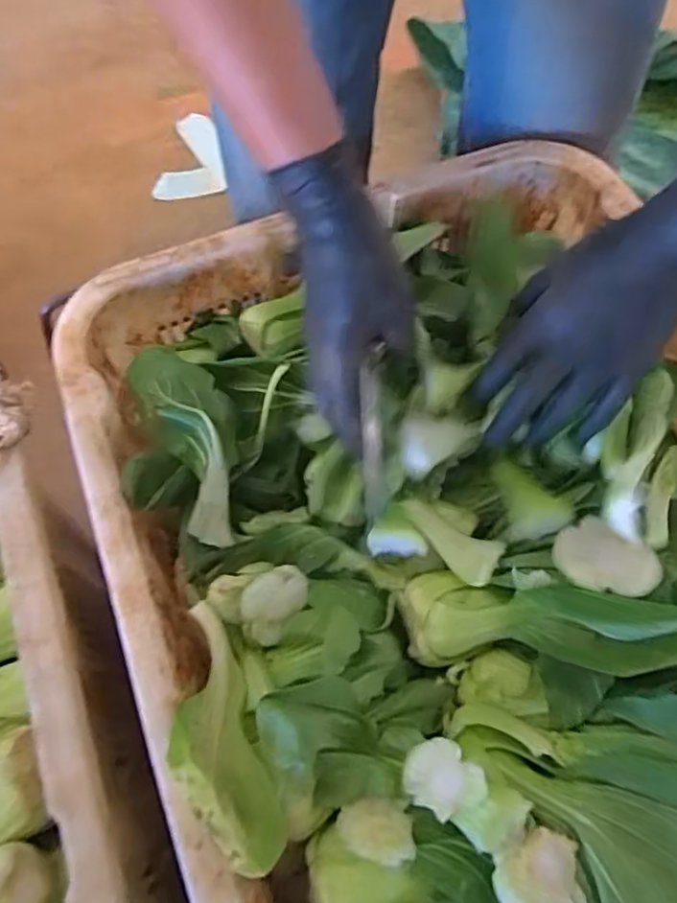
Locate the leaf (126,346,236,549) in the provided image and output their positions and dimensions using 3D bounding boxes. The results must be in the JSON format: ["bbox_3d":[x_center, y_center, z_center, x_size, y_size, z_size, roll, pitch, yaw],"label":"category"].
[{"bbox_3d":[-0.101,-0.013,0.444,0.057,0.046,0.154,-23,68,-11],"label":"leaf"}]

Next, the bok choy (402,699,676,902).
[{"bbox_3d":[0.144,0.189,0.319,0.191,0.044,0.113,34,69,13],"label":"bok choy"}]

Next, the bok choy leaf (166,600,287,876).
[{"bbox_3d":[-0.068,0.160,0.353,0.047,0.051,0.145,-15,52,-8],"label":"bok choy leaf"}]

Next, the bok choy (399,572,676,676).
[{"bbox_3d":[0.136,0.102,0.371,0.198,0.047,0.056,0,65,15],"label":"bok choy"}]

